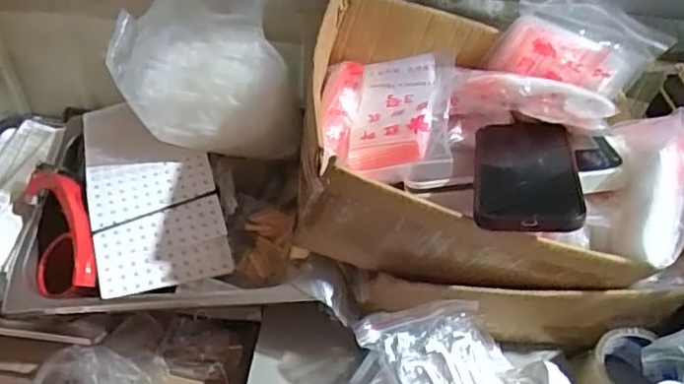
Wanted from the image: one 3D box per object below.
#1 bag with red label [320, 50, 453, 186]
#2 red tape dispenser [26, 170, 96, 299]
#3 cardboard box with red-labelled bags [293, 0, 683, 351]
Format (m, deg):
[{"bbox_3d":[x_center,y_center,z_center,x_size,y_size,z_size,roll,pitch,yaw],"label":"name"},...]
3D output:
[{"bbox_3d":[0.054,-0.077,0.586,0.105,0.035,0.162,-8,47,18],"label":"bag with red label"},{"bbox_3d":[-0.286,0.040,0.603,0.059,0.033,0.137,-16,69,-19],"label":"red tape dispenser"},{"bbox_3d":[0.134,-0.029,0.604,0.349,0.207,0.296,0,46,-5],"label":"cardboard box with red-labelled bags"}]

